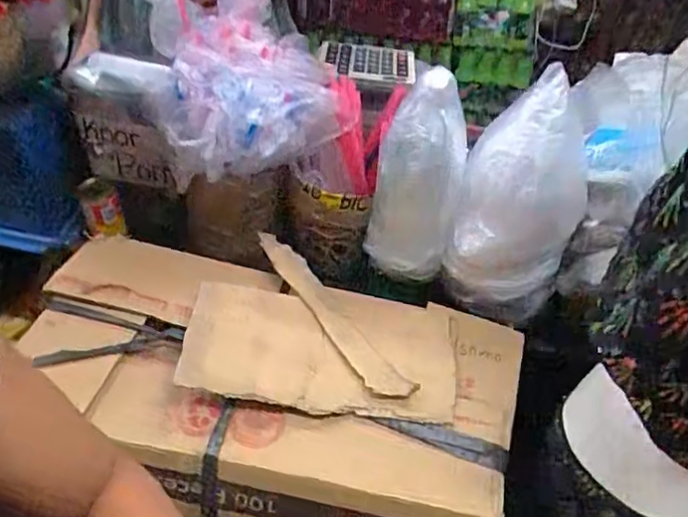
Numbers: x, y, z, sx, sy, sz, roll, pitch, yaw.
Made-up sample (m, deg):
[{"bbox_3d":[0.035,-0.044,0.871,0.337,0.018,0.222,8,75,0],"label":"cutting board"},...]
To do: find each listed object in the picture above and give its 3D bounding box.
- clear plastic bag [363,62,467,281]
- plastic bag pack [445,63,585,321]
[{"bbox_3d":[0.084,-0.087,0.715,0.096,0.249,0.076,10,44,6],"label":"clear plastic bag"},{"bbox_3d":[0.199,-0.060,0.677,0.123,0.274,0.087,24,47,20],"label":"plastic bag pack"}]

